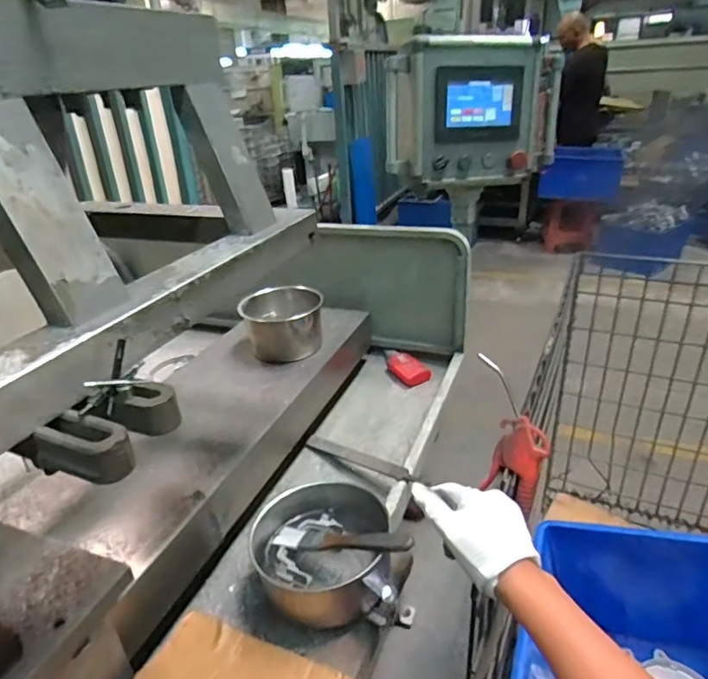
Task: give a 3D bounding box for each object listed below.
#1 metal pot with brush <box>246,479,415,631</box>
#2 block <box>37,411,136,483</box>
[{"bbox_3d":[-0.024,0.224,0.555,0.163,0.079,0.135,0,27,7],"label":"metal pot with brush"},{"bbox_3d":[-0.172,0.069,0.331,0.062,0.027,0.031,11,31,28],"label":"block"}]

